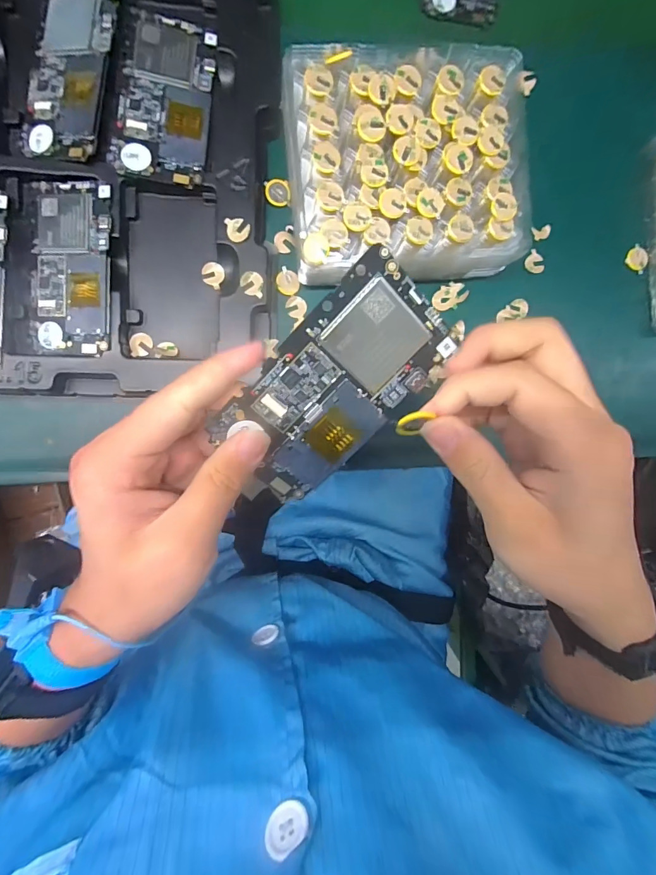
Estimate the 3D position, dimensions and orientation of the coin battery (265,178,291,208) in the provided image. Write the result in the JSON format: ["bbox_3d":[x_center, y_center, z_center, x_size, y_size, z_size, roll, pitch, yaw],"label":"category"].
[{"bbox_3d":[-0.041,-0.198,0.324,0.020,0.004,0.019,3,93,-8],"label":"coin battery"}]

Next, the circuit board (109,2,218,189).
[{"bbox_3d":[-0.120,-0.255,0.298,0.064,0.008,0.123,6,92,-8],"label":"circuit board"}]

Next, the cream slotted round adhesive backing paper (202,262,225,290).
[{"bbox_3d":[-0.092,-0.130,0.321,0.018,0.004,0.018,0,93,-8],"label":"cream slotted round adhesive backing paper"}]

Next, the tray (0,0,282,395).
[{"bbox_3d":[-0.319,-0.202,0.288,0.549,0.035,0.329,1,93,-8],"label":"tray"}]

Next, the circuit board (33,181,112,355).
[{"bbox_3d":[-0.190,-0.125,0.295,0.057,0.007,0.122,3,93,-8],"label":"circuit board"}]

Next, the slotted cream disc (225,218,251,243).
[{"bbox_3d":[-0.069,-0.160,0.310,0.018,0.007,0.019,0,93,-8],"label":"slotted cream disc"}]

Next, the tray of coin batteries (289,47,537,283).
[{"bbox_3d":[0.060,-0.200,0.311,0.180,0.059,0.152,-8,94,-7],"label":"tray of coin batteries"}]

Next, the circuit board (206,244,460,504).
[{"bbox_3d":[0.003,-0.025,0.205,0.124,0.004,0.067,-44,112,10],"label":"circuit board"}]

